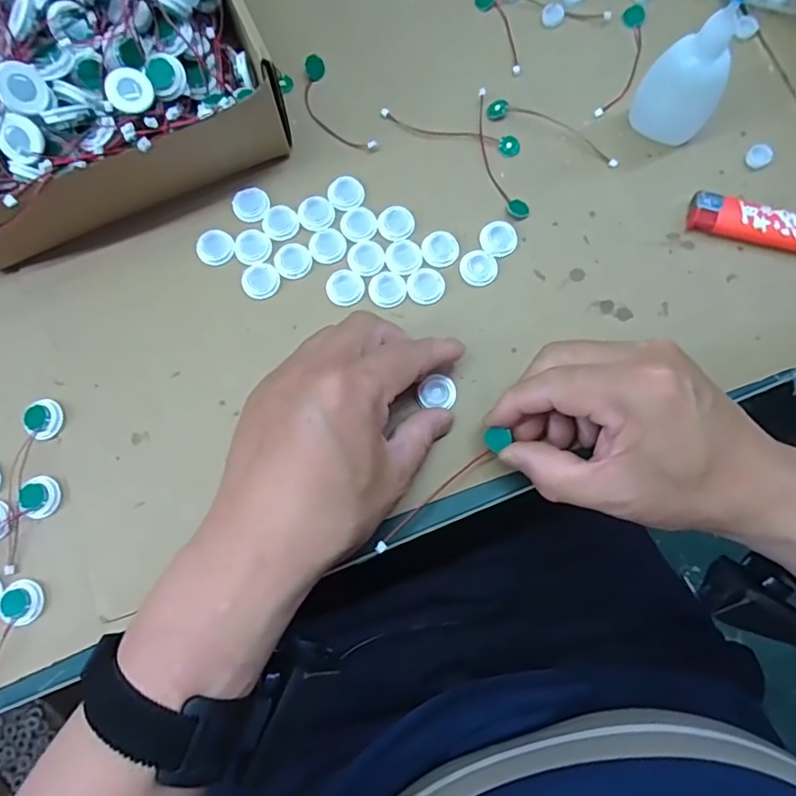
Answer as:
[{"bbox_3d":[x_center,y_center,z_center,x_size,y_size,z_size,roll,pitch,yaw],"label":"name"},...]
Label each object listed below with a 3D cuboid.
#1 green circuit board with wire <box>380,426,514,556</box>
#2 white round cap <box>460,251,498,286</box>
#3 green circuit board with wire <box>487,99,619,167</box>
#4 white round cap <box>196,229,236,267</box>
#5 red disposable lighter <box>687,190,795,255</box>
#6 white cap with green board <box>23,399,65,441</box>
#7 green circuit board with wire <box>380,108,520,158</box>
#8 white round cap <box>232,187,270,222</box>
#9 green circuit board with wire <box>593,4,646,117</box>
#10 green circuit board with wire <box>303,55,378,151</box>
[{"bbox_3d":[0.024,0.049,0.301,0.093,0.019,0.012,-41,81,-10],"label":"green circuit board with wire"},{"bbox_3d":[0.050,-0.081,0.343,0.022,0.004,0.022,0,78,0],"label":"white round cap"},{"bbox_3d":[0.102,-0.175,0.361,0.090,0.004,0.018,23,79,5],"label":"green circuit board with wire"},{"bbox_3d":[-0.113,-0.094,0.343,0.023,0.004,0.024,0,78,0],"label":"white round cap"},{"bbox_3d":[0.223,-0.106,0.342,0.082,0.012,0.025,19,79,4],"label":"red disposable lighter"},{"bbox_3d":[-0.203,0.013,0.317,0.021,0.007,0.022,0,78,0],"label":"white cap with green board"},{"bbox_3d":[0.034,-0.175,0.363,0.093,0.004,0.015,16,79,3],"label":"green circuit board with wire"},{"bbox_3d":[-0.093,-0.122,0.350,0.022,0.004,0.022,0,78,0],"label":"white round cap"},{"bbox_3d":[0.153,-0.226,0.372,0.019,0.005,0.089,18,79,3],"label":"green circuit board with wire"},{"bbox_3d":[-0.044,-0.191,0.364,0.026,0.008,0.078,-30,80,-6],"label":"green circuit board with wire"}]

